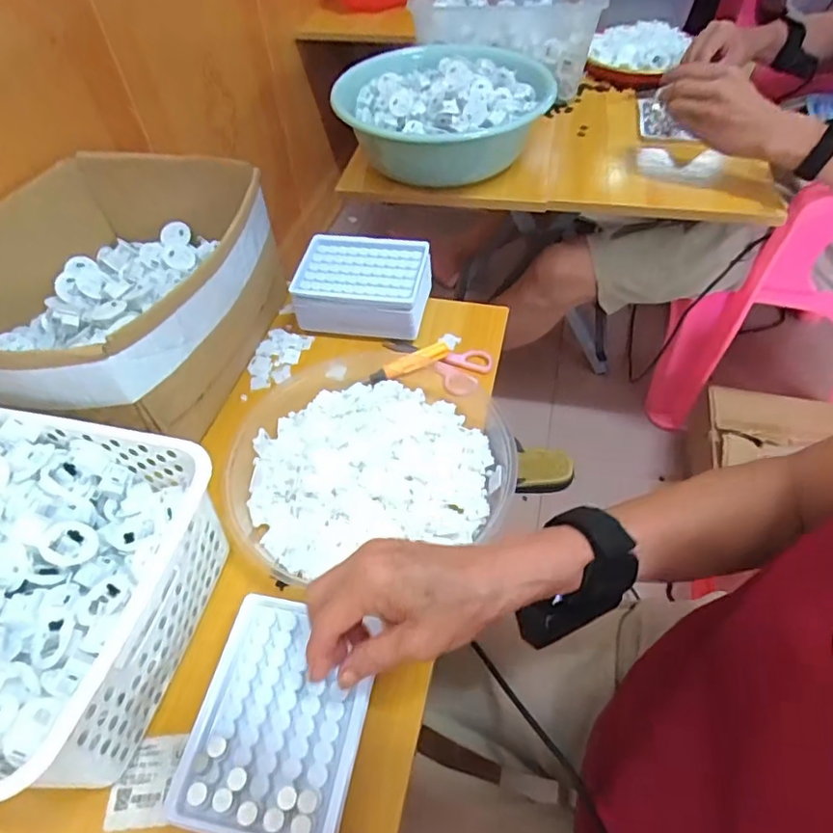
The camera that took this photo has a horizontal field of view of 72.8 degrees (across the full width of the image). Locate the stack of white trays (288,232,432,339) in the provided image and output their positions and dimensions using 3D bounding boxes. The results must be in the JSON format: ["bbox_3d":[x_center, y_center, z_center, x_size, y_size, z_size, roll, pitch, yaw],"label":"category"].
[{"bbox_3d":[-0.056,-0.143,0.615,0.141,0.053,0.104,6,51,7],"label":"stack of white trays"}]

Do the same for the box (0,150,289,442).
[{"bbox_3d":[-0.299,-0.108,0.537,0.261,0.135,0.271,12,52,12],"label":"box"}]

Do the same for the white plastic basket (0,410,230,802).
[{"bbox_3d":[-0.302,0.107,0.376,0.290,0.115,0.207,9,52,9],"label":"white plastic basket"}]

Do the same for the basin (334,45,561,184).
[{"bbox_3d":[0.037,-0.426,0.802,0.253,0.105,0.276,-1,51,1],"label":"basin"}]

